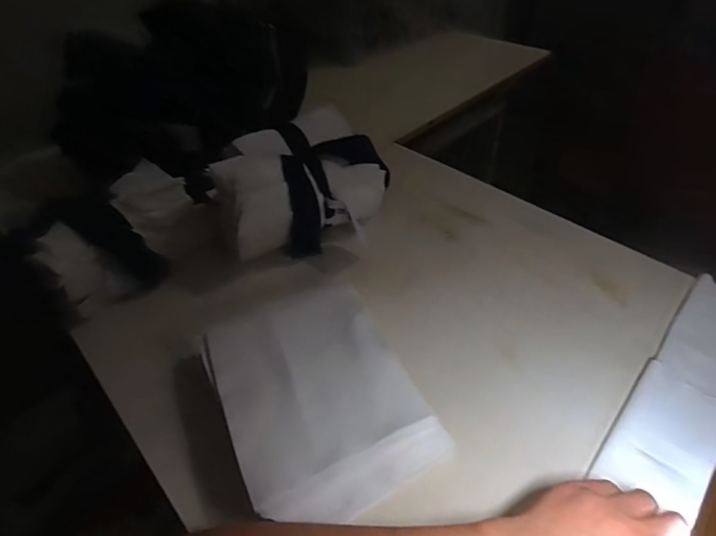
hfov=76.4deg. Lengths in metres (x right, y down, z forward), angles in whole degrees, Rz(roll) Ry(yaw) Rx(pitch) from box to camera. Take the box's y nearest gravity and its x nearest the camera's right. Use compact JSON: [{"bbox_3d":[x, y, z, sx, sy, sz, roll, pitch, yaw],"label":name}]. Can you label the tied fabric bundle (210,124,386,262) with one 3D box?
[{"bbox_3d":[-0.059,-0.099,0.549,0.210,0.135,0.100,-13,44,-10],"label":"tied fabric bundle"}]

